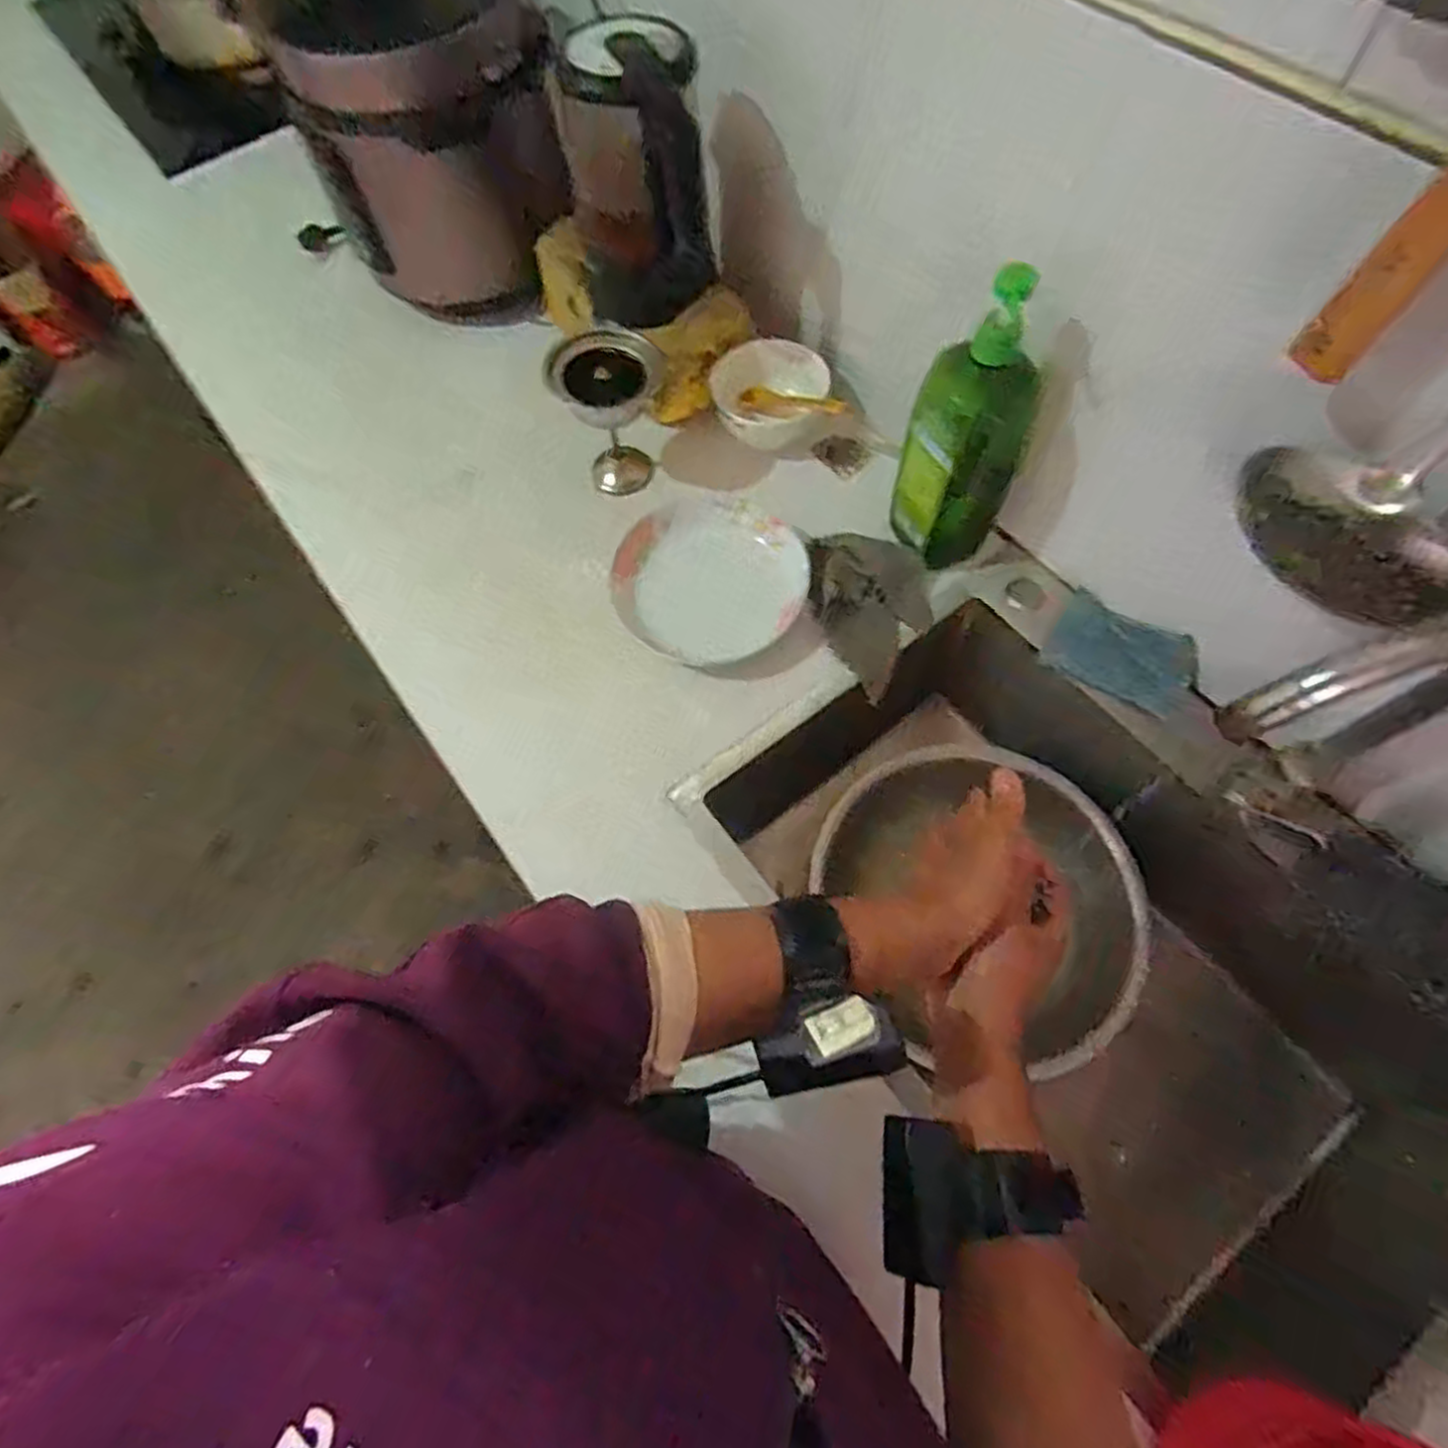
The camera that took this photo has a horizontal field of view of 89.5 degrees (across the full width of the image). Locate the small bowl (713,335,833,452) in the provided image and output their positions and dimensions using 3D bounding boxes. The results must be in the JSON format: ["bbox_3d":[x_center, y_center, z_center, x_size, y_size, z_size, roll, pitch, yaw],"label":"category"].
[{"bbox_3d":[0.046,-0.369,0.806,0.112,0.049,0.122,-1,66,2],"label":"small bowl"}]

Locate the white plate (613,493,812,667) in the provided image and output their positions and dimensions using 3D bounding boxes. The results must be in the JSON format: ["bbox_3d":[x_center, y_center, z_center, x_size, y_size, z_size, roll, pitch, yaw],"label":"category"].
[{"bbox_3d":[-0.014,-0.150,0.750,0.192,0.037,0.175,-1,66,2],"label":"white plate"}]

